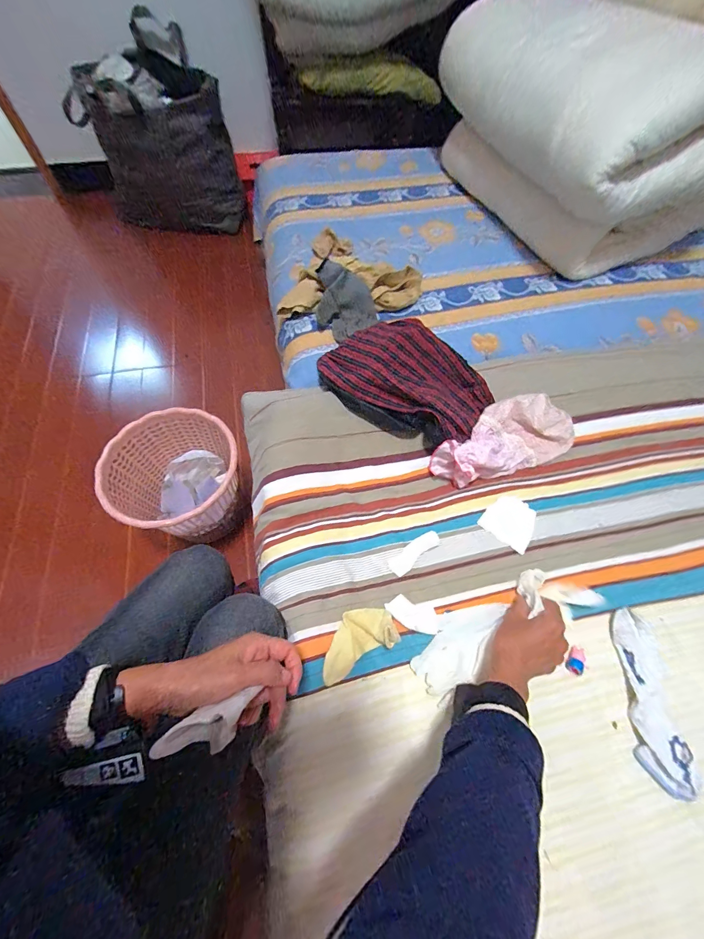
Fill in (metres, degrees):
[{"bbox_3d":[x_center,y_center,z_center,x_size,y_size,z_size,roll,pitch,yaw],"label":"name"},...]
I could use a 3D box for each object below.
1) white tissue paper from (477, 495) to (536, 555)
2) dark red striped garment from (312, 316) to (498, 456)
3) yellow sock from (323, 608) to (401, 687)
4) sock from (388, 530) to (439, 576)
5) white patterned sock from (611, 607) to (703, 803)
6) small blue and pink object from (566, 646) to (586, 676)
[{"bbox_3d":[0.245,0.078,0.550,0.074,0.005,0.078,34,68,17],"label":"white tissue paper"},{"bbox_3d":[0.078,-0.157,0.618,0.304,0.113,0.158,30,67,16],"label":"dark red striped garment"},{"bbox_3d":[0.005,0.222,0.467,0.106,0.028,0.061,-26,65,-12],"label":"yellow sock"},{"bbox_3d":[0.094,0.125,0.532,0.086,0.008,0.029,-32,66,-14],"label":"sock"},{"bbox_3d":[0.372,0.281,0.444,0.053,0.022,0.191,3,63,3],"label":"white patterned sock"},{"bbox_3d":[0.290,0.247,0.459,0.018,0.015,0.031,29,67,16],"label":"small blue and pink object"}]

